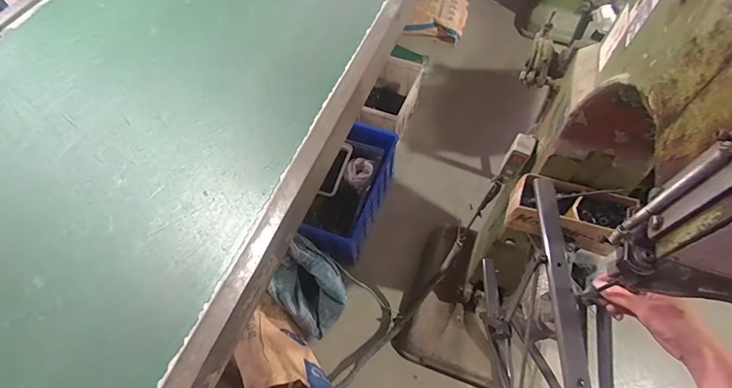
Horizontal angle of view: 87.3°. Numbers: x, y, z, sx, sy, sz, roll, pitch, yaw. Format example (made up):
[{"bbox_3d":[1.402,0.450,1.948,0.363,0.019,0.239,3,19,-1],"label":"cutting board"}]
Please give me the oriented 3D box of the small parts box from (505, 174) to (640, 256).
[{"bbox_3d":[0.378,0.041,0.726,0.208,0.082,0.093,17,63,11],"label":"small parts box"}]

